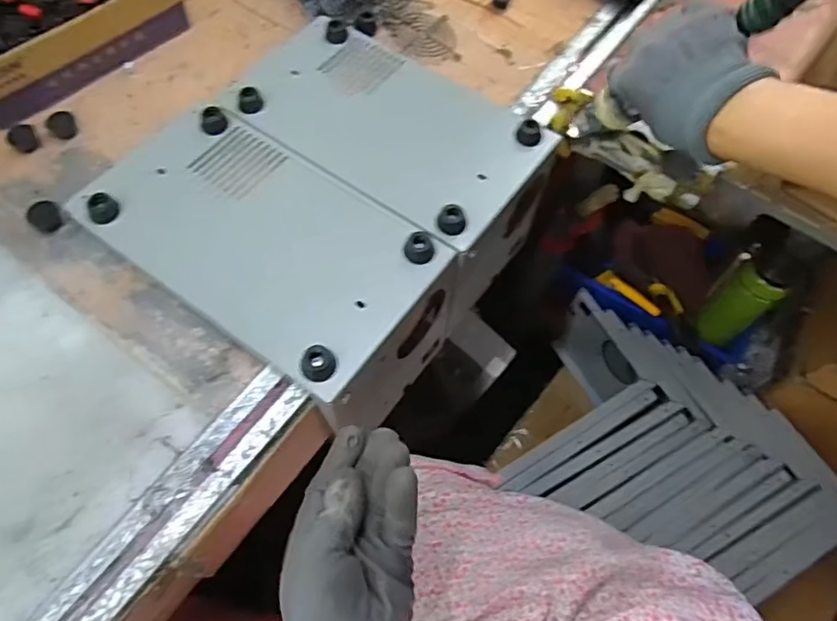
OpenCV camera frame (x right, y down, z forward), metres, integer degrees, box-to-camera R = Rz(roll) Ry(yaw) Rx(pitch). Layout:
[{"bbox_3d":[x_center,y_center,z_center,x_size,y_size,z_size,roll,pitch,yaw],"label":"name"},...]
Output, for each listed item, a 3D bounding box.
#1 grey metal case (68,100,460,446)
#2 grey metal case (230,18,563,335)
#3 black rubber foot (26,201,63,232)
[{"bbox_3d":[-0.121,-0.031,0.511,0.273,0.146,0.152,33,65,13],"label":"grey metal case"},{"bbox_3d":[-0.020,-0.136,0.575,0.277,0.154,0.161,35,66,14],"label":"grey metal case"},{"bbox_3d":[-0.293,-0.074,0.457,0.024,0.011,0.023,1,64,-1],"label":"black rubber foot"}]

